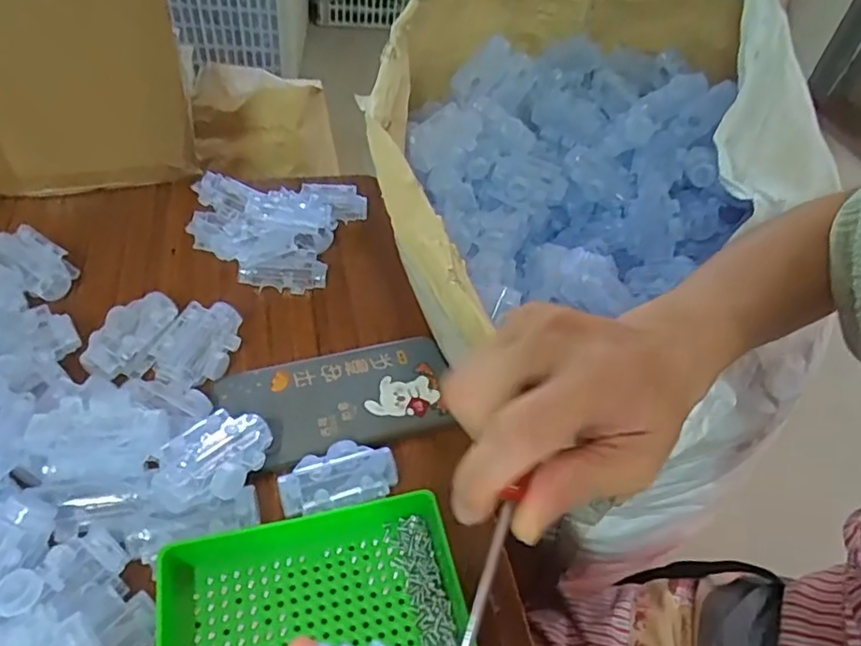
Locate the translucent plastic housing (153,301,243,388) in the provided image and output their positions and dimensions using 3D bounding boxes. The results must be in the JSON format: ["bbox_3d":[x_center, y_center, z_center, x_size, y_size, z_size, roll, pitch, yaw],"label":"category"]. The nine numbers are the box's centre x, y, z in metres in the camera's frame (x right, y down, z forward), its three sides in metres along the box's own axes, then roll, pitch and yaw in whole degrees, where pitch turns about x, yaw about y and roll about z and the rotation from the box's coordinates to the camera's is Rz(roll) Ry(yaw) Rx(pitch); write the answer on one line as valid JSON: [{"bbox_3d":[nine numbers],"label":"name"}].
[{"bbox_3d":[-0.166,0.015,0.428,0.045,0.019,0.069,14,48,4],"label":"translucent plastic housing"}]

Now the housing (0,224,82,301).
[{"bbox_3d":[-0.312,-0.044,0.463,0.065,0.034,0.043,29,50,16],"label":"housing"}]

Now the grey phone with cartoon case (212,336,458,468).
[{"bbox_3d":[-0.064,0.052,0.421,0.157,0.012,0.079,-13,52,-13],"label":"grey phone with cartoon case"}]

